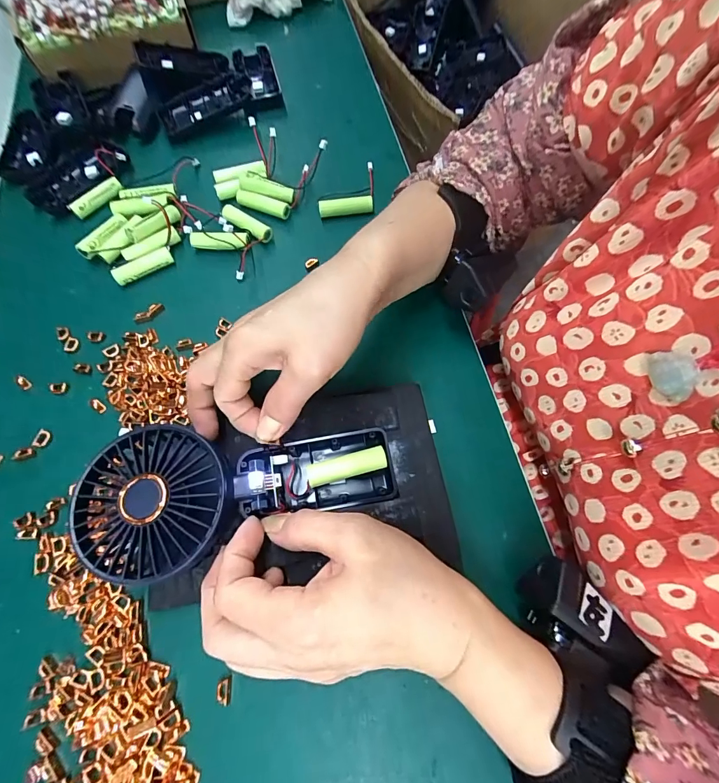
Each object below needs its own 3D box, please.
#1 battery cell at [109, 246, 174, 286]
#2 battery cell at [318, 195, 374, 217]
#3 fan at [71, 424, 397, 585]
[{"bbox_3d":[-0.185,-0.108,0.329,0.049,0.011,0.014,-32,73,-10],"label":"battery cell"},{"bbox_3d":[-0.012,-0.168,0.350,0.048,0.013,0.011,-7,70,-2],"label":"battery cell"},{"bbox_3d":[-0.070,0.058,0.236,0.179,0.030,0.079,-7,69,-9],"label":"fan"}]

